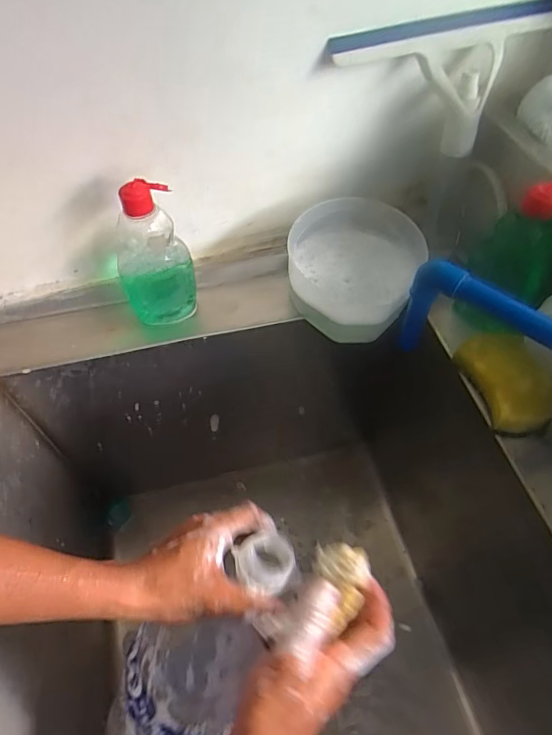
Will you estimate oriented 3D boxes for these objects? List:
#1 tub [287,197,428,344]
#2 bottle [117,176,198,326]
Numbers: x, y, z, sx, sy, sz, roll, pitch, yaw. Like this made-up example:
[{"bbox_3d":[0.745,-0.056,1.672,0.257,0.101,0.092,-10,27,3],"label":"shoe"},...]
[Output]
[{"bbox_3d":[0.085,-0.113,0.512,0.138,0.080,0.149,-1,56,1],"label":"tub"},{"bbox_3d":[-0.122,-0.108,0.452,0.072,0.150,0.042,-19,57,-11],"label":"bottle"}]

